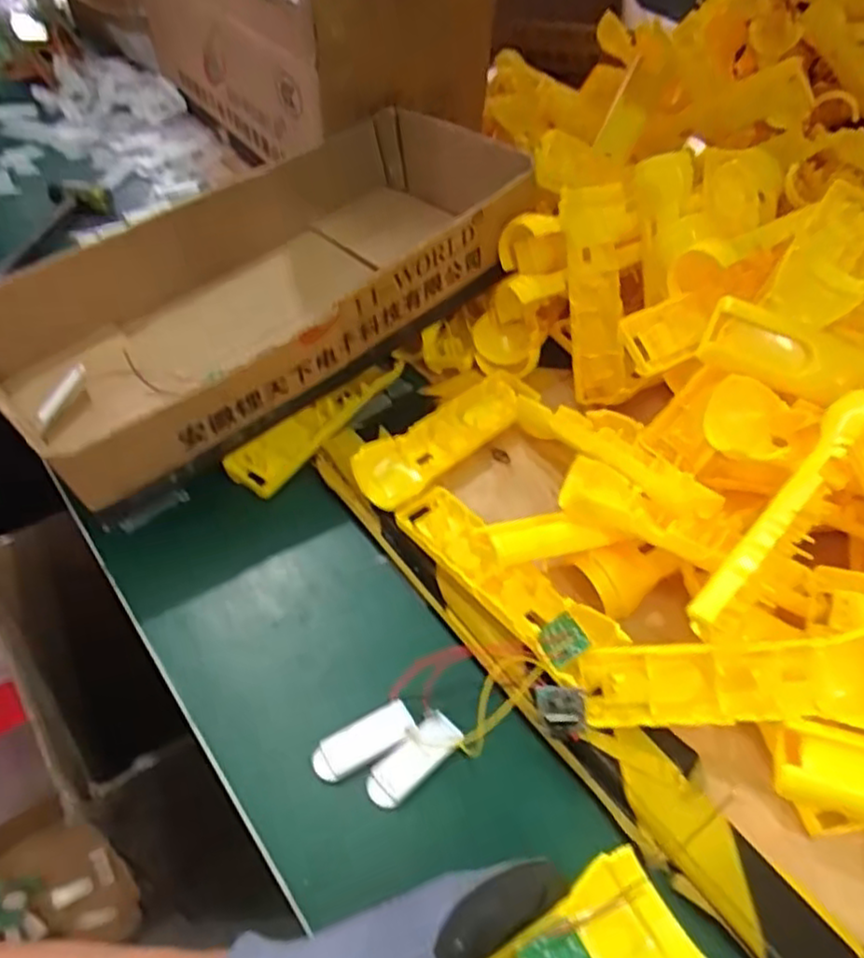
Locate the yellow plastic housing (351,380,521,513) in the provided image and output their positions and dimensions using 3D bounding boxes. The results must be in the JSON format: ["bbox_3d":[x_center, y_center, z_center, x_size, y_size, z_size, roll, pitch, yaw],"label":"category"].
[{"bbox_3d":[0.012,-0.028,0.519,0.152,0.027,0.046,-35,60,-30],"label":"yellow plastic housing"}]

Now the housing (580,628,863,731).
[{"bbox_3d":[0.162,0.108,0.384,0.154,0.024,0.044,-6,88,11],"label":"housing"}]

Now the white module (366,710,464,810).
[{"bbox_3d":[-0.011,0.155,0.389,0.058,0.011,0.023,-34,59,-29],"label":"white module"}]

